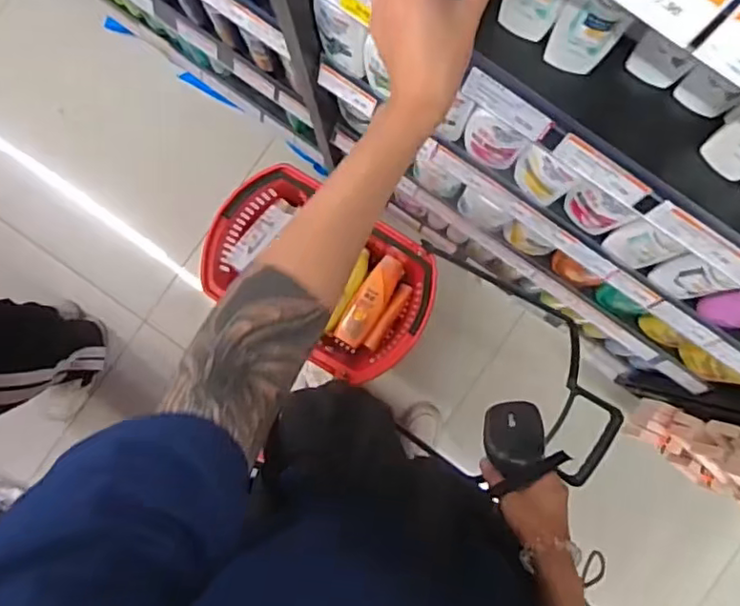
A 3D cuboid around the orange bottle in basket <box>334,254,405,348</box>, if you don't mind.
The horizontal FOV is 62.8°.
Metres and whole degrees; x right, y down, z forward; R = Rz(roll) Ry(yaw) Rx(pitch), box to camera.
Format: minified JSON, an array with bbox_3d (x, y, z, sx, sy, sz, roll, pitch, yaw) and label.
[{"bbox_3d":[0.001,-0.004,1.350,0.068,0.038,0.215,31,89,2],"label":"orange bottle in basket"}]

